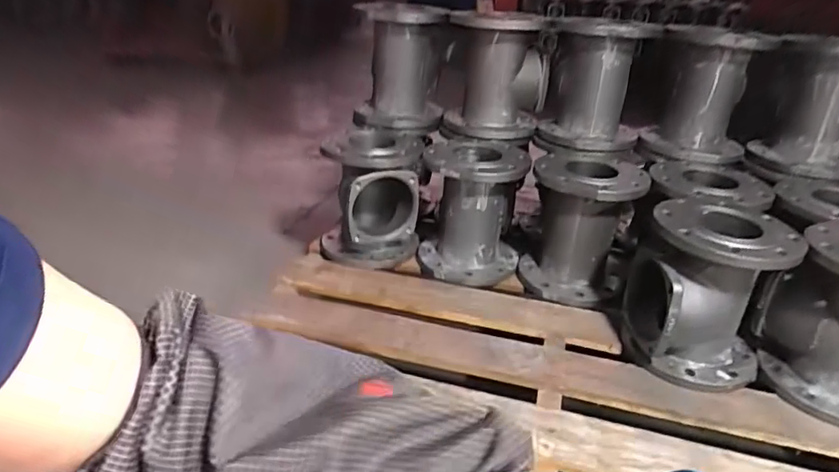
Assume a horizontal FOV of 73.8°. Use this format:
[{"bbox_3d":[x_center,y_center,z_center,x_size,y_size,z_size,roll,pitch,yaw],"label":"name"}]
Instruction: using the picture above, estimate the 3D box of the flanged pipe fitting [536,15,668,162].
[{"bbox_3d":[0.350,-0.305,1.115,0.199,0.237,0.202,11,28,15],"label":"flanged pipe fitting"}]

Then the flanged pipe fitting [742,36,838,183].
[{"bbox_3d":[0.745,-0.241,1.044,0.182,0.247,0.203,17,30,25],"label":"flanged pipe fitting"}]

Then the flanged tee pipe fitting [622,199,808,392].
[{"bbox_3d":[0.459,0.094,0.906,0.201,0.249,0.191,8,27,10],"label":"flanged tee pipe fitting"}]

